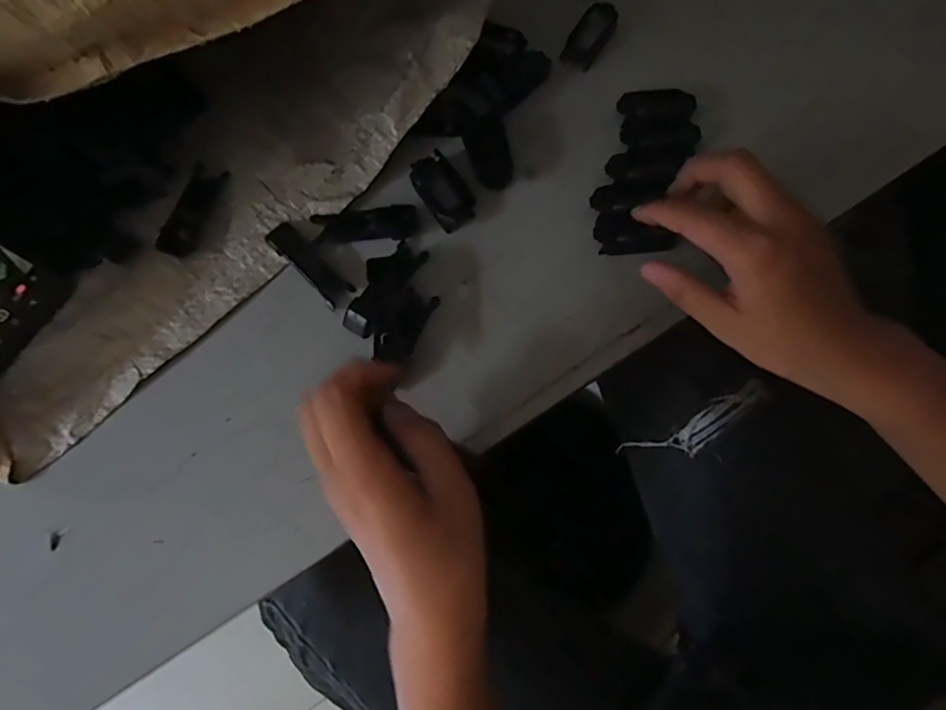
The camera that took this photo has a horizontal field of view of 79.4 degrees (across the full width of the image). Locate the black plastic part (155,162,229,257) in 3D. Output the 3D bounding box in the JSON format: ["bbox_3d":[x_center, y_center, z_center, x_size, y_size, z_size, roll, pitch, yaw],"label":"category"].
[{"bbox_3d":[-0.183,-0.094,0.370,0.020,0.009,0.064,19,76,7],"label":"black plastic part"}]

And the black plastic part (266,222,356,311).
[{"bbox_3d":[-0.105,-0.059,0.362,0.019,0.010,0.068,-44,78,-9],"label":"black plastic part"}]

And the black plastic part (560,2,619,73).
[{"bbox_3d":[0.082,-0.222,0.393,0.022,0.012,0.048,33,79,8],"label":"black plastic part"}]

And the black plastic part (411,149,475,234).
[{"bbox_3d":[-0.019,-0.107,0.370,0.027,0.009,0.051,-33,79,-7],"label":"black plastic part"}]

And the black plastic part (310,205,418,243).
[{"bbox_3d":[-0.069,-0.084,0.365,0.065,0.007,0.019,-4,77,0],"label":"black plastic part"}]

